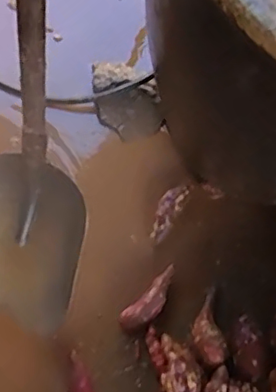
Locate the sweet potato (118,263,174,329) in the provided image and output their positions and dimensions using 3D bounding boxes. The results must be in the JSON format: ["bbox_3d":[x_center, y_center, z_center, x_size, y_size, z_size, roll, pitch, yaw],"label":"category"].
[{"bbox_3d":[0.030,0.221,1.210,0.165,0.057,0.057,-43,85,-15],"label":"sweet potato"}]

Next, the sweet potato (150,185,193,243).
[{"bbox_3d":[0.064,0.036,1.272,0.051,0.048,0.147,29,74,0],"label":"sweet potato"}]

